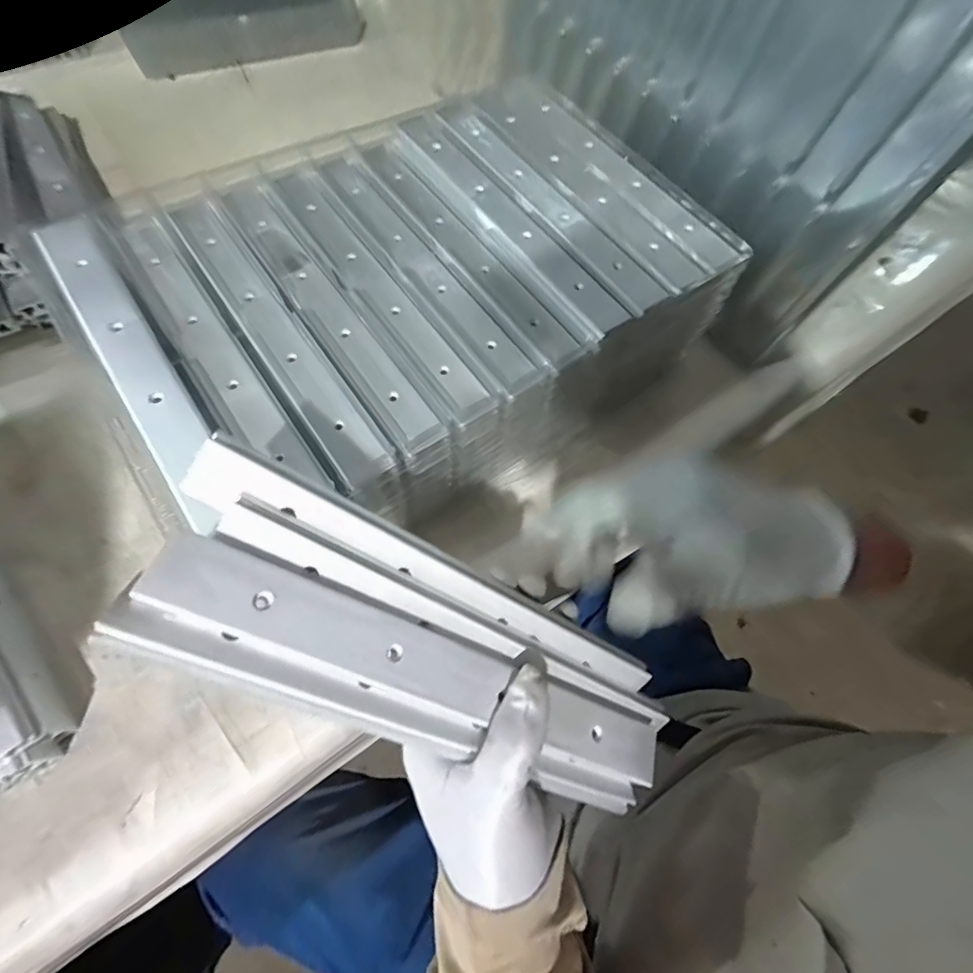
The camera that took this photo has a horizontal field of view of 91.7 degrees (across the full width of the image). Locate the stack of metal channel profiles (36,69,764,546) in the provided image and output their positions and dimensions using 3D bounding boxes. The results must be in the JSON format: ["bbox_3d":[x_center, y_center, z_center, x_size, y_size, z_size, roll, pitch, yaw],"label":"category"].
[{"bbox_3d":[-0.043,-0.149,0.392,0.436,0.134,0.277,-32,74,-18],"label":"stack of metal channel profiles"}]

